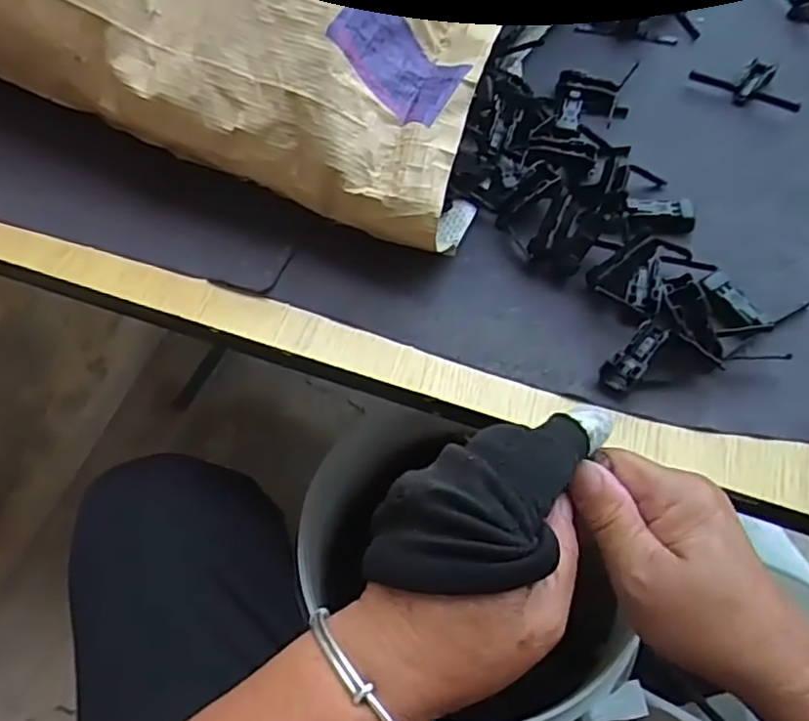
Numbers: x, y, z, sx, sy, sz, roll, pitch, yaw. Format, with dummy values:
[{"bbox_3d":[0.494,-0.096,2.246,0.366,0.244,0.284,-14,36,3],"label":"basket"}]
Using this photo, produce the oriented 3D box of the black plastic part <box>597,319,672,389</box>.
[{"bbox_3d":[0.134,-0.002,0.392,0.047,0.017,0.019,-41,67,-19],"label":"black plastic part"}]

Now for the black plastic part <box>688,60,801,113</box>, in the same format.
[{"bbox_3d":[0.276,-0.223,0.538,0.084,0.019,0.052,31,66,18],"label":"black plastic part"}]

